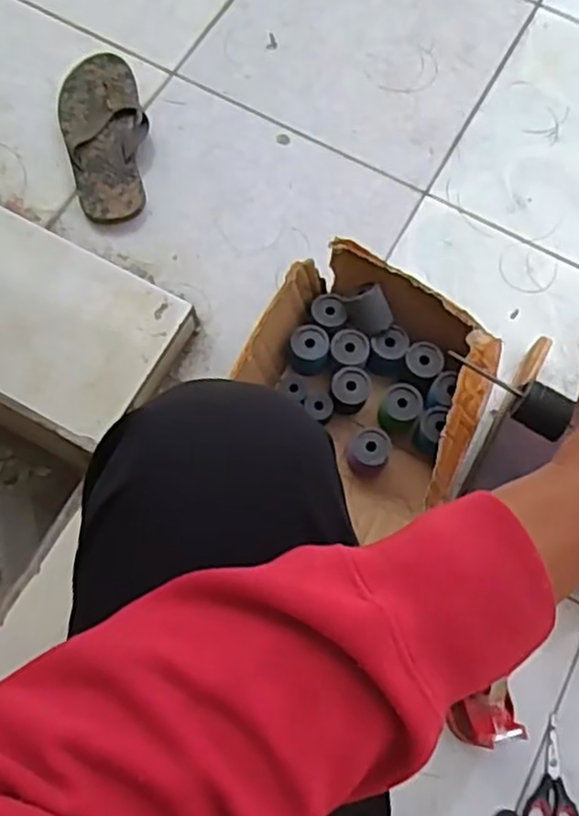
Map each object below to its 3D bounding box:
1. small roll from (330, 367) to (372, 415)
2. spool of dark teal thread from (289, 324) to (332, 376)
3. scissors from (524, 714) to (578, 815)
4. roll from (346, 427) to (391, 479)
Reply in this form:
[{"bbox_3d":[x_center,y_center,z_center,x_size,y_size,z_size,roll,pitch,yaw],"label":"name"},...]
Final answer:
[{"bbox_3d":[0.070,-0.020,0.838,0.046,0.052,0.042,1,71,-2],"label":"small roll"},{"bbox_3d":[0.023,-0.067,0.845,0.046,0.041,0.049,1,71,-2],"label":"spool of dark teal thread"},{"bbox_3d":[0.267,0.379,0.734,0.055,0.004,0.119,6,71,0],"label":"scissors"},{"bbox_3d":[0.089,0.052,0.821,0.044,0.055,0.044,1,71,-2],"label":"roll"}]

